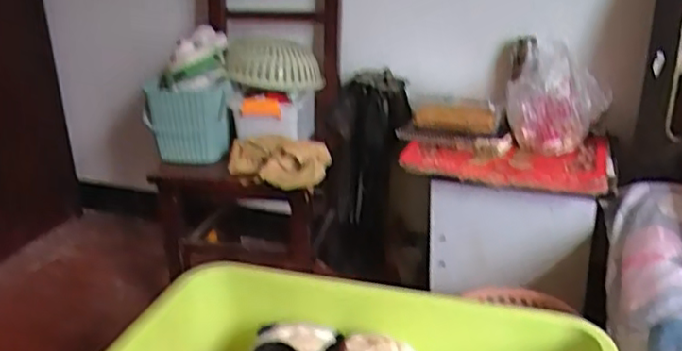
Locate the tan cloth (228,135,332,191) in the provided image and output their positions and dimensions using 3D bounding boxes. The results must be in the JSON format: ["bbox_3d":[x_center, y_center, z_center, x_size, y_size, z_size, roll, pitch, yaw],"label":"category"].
[{"bbox_3d":[-0.116,-0.023,1.261,0.189,0.089,0.067,-3,23,-5],"label":"tan cloth"}]

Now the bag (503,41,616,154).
[{"bbox_3d":[0.454,-0.159,1.389,0.199,0.196,0.171,6,24,16],"label":"bag"}]

